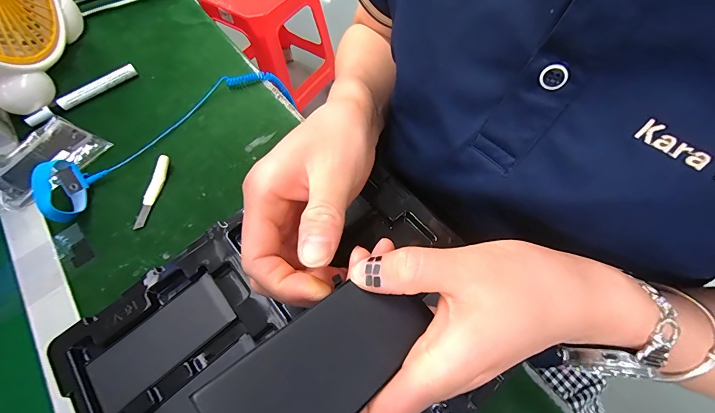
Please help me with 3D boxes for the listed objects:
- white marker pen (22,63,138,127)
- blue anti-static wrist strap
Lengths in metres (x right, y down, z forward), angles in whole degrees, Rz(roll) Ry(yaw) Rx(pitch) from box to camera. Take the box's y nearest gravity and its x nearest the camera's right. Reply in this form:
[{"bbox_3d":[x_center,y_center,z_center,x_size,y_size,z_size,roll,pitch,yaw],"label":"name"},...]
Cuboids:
[{"bbox_3d":[-0.367,-0.150,0.454,0.144,0.015,0.014,-38,67,-17],"label":"white marker pen"},{"bbox_3d":[-0.223,-0.099,0.403,0.304,0.043,0.069,-39,68,-18],"label":"blue anti-static wrist strap"}]

